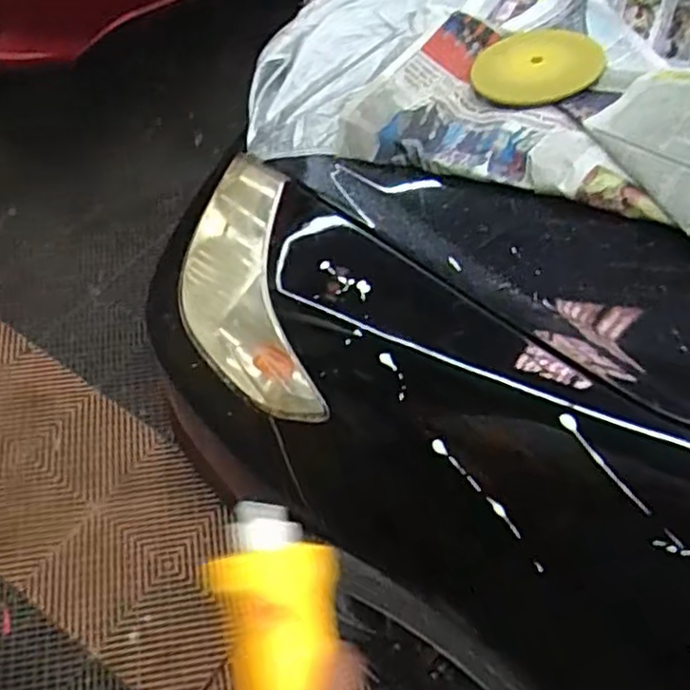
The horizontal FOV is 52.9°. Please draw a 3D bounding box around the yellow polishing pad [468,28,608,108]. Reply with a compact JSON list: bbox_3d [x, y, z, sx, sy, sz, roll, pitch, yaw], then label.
[{"bbox_3d":[0.224,-0.327,0.812,0.143,0.012,0.123,34,76,33],"label":"yellow polishing pad"}]

